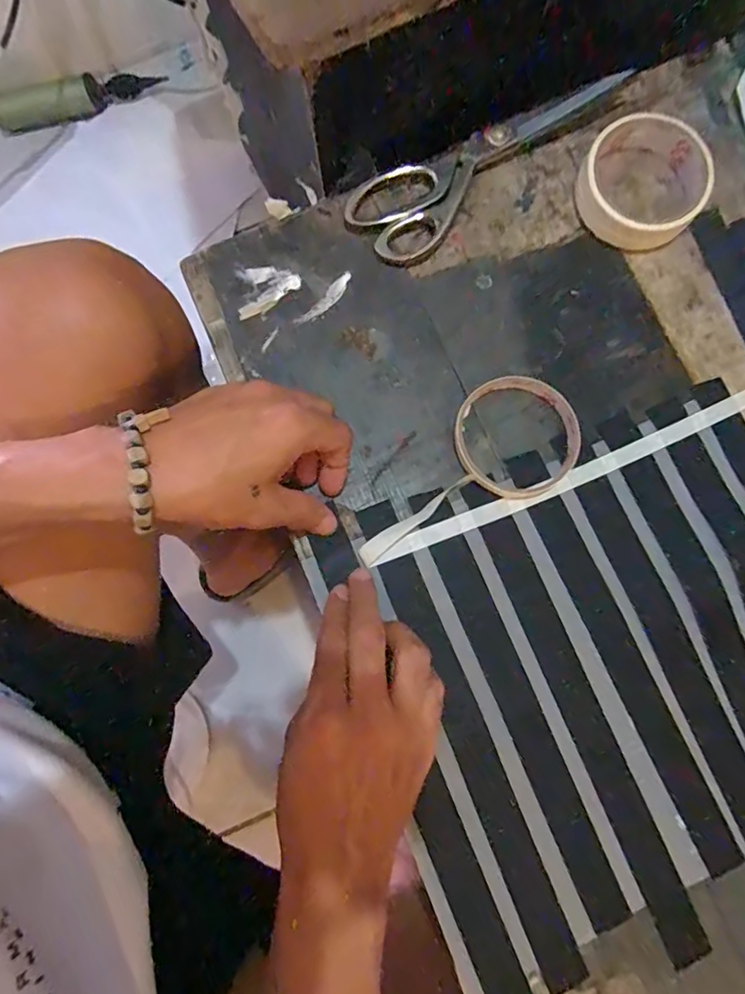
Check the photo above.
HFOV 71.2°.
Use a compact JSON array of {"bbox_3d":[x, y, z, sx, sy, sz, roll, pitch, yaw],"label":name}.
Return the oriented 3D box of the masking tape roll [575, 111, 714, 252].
[{"bbox_3d":[0.197,-0.230,0.380,0.086,0.029,0.089,0,79,0],"label":"masking tape roll"}]

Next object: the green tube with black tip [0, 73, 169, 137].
[{"bbox_3d":[-0.476,-0.649,0.837,0.273,0.043,0.045,-19,81,-1],"label":"green tube with black tip"}]

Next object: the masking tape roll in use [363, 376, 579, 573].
[{"bbox_3d":[0.063,-0.014,0.351,0.174,0.011,0.081,-37,81,-8],"label":"masking tape roll in use"}]

